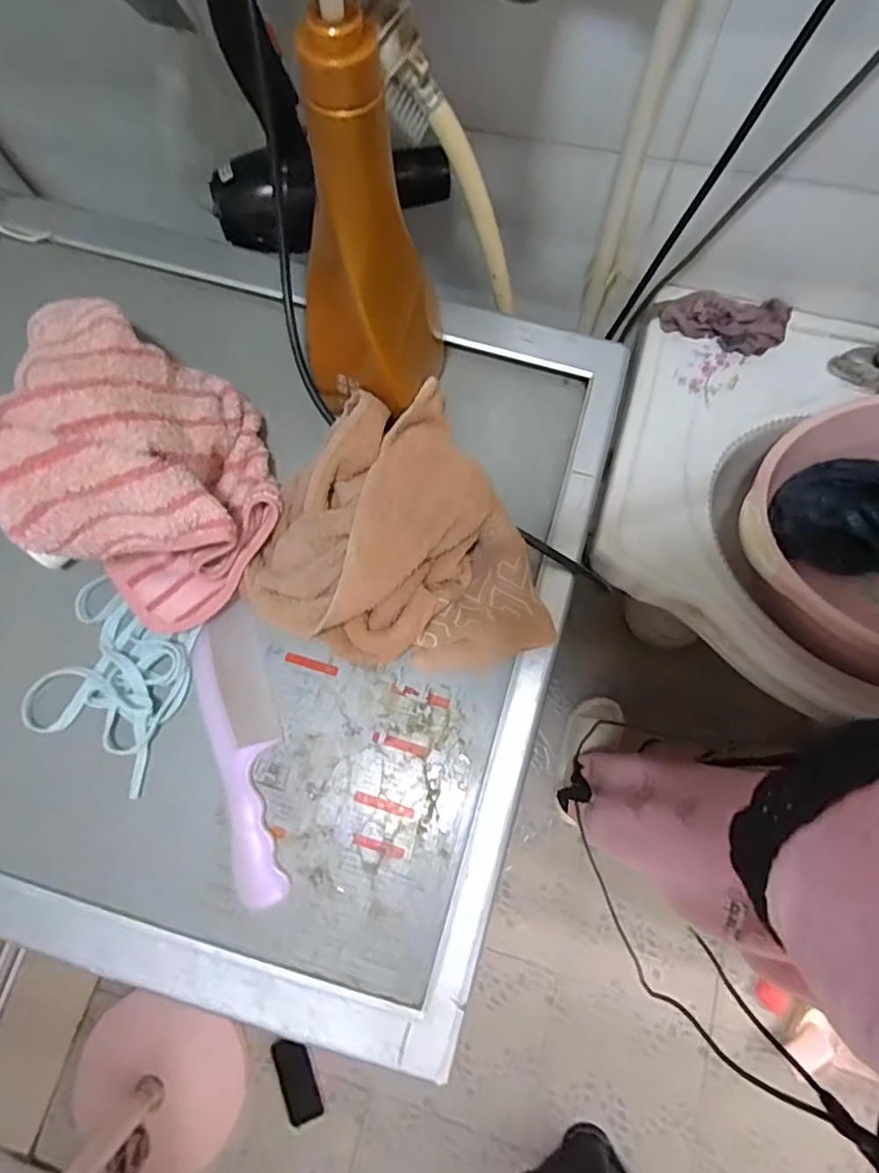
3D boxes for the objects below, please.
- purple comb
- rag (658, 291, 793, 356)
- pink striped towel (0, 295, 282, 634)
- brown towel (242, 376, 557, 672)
[{"bbox_3d":[-0.136,0.111,0.393,0.049,0.010,0.200,-16,75,-2],"label":"purple comb"},{"bbox_3d":[0.322,-0.297,0.635,0.136,0.031,0.067,4,75,3],"label":"rag"},{"bbox_3d":[-0.203,-0.105,0.381,0.140,0.125,0.235,-19,75,-3],"label":"pink striped towel"},{"bbox_3d":[-0.039,-0.038,0.404,0.193,0.065,0.207,-16,75,-2],"label":"brown towel"}]

